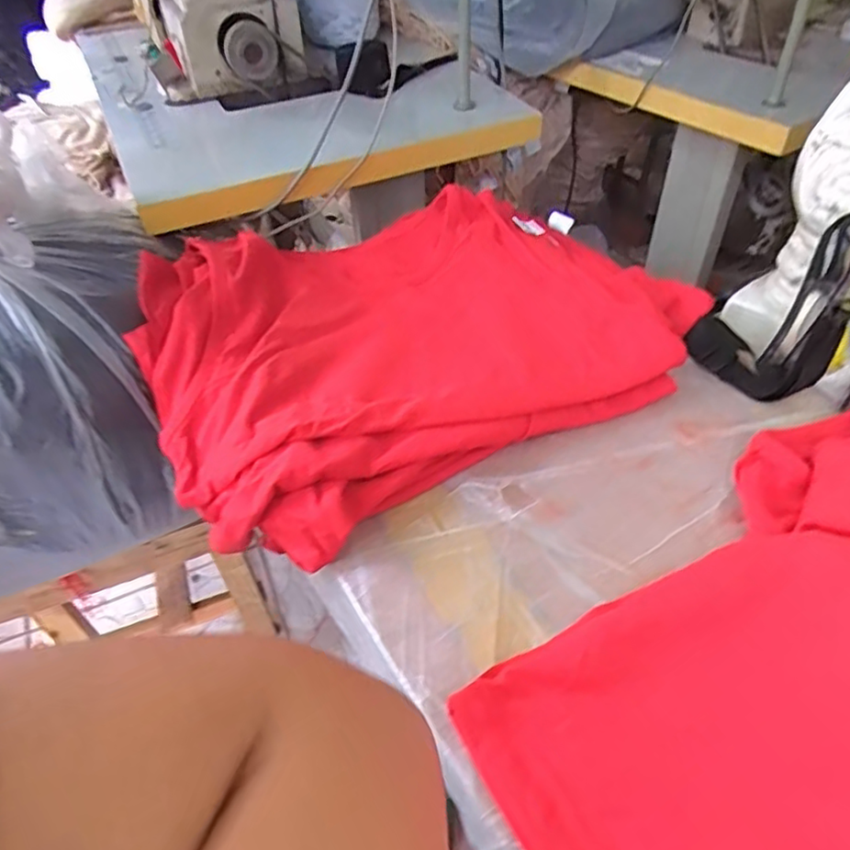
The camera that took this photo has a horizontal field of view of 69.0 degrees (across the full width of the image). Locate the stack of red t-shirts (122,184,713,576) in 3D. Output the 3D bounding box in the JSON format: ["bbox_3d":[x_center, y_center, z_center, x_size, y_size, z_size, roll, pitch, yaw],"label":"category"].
[{"bbox_3d":[-0.006,-0.119,0.638,0.550,0.086,0.389,-23,51,-20],"label":"stack of red t-shirts"}]

